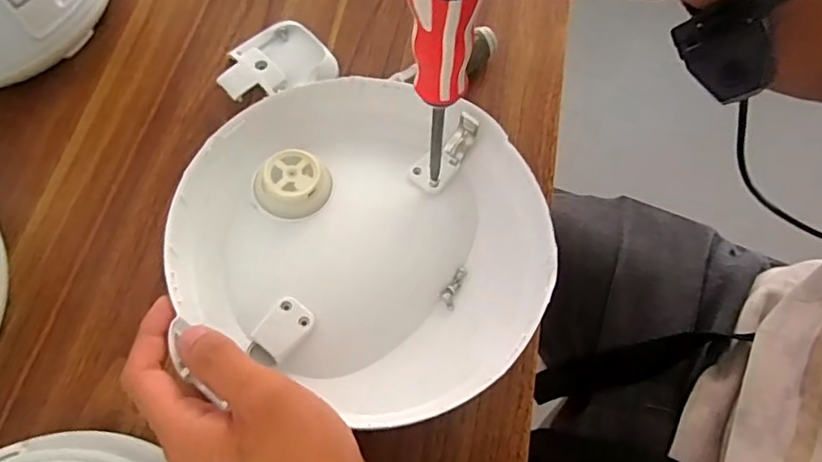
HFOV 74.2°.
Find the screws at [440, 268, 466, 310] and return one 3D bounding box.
[{"bbox_3d":[0.025,0.032,0.318,0.009,0.004,0.026,21,68,9],"label":"screws"}]

